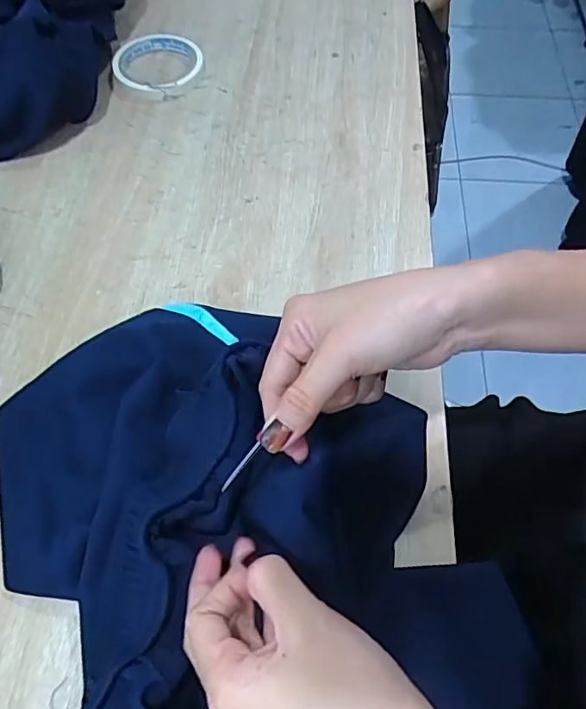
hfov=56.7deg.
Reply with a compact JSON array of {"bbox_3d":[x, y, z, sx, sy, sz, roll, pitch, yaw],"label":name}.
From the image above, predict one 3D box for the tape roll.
[{"bbox_3d":[-0.141,-0.305,0.573,0.092,0.016,0.099,0,60,-1],"label":"tape roll"}]

